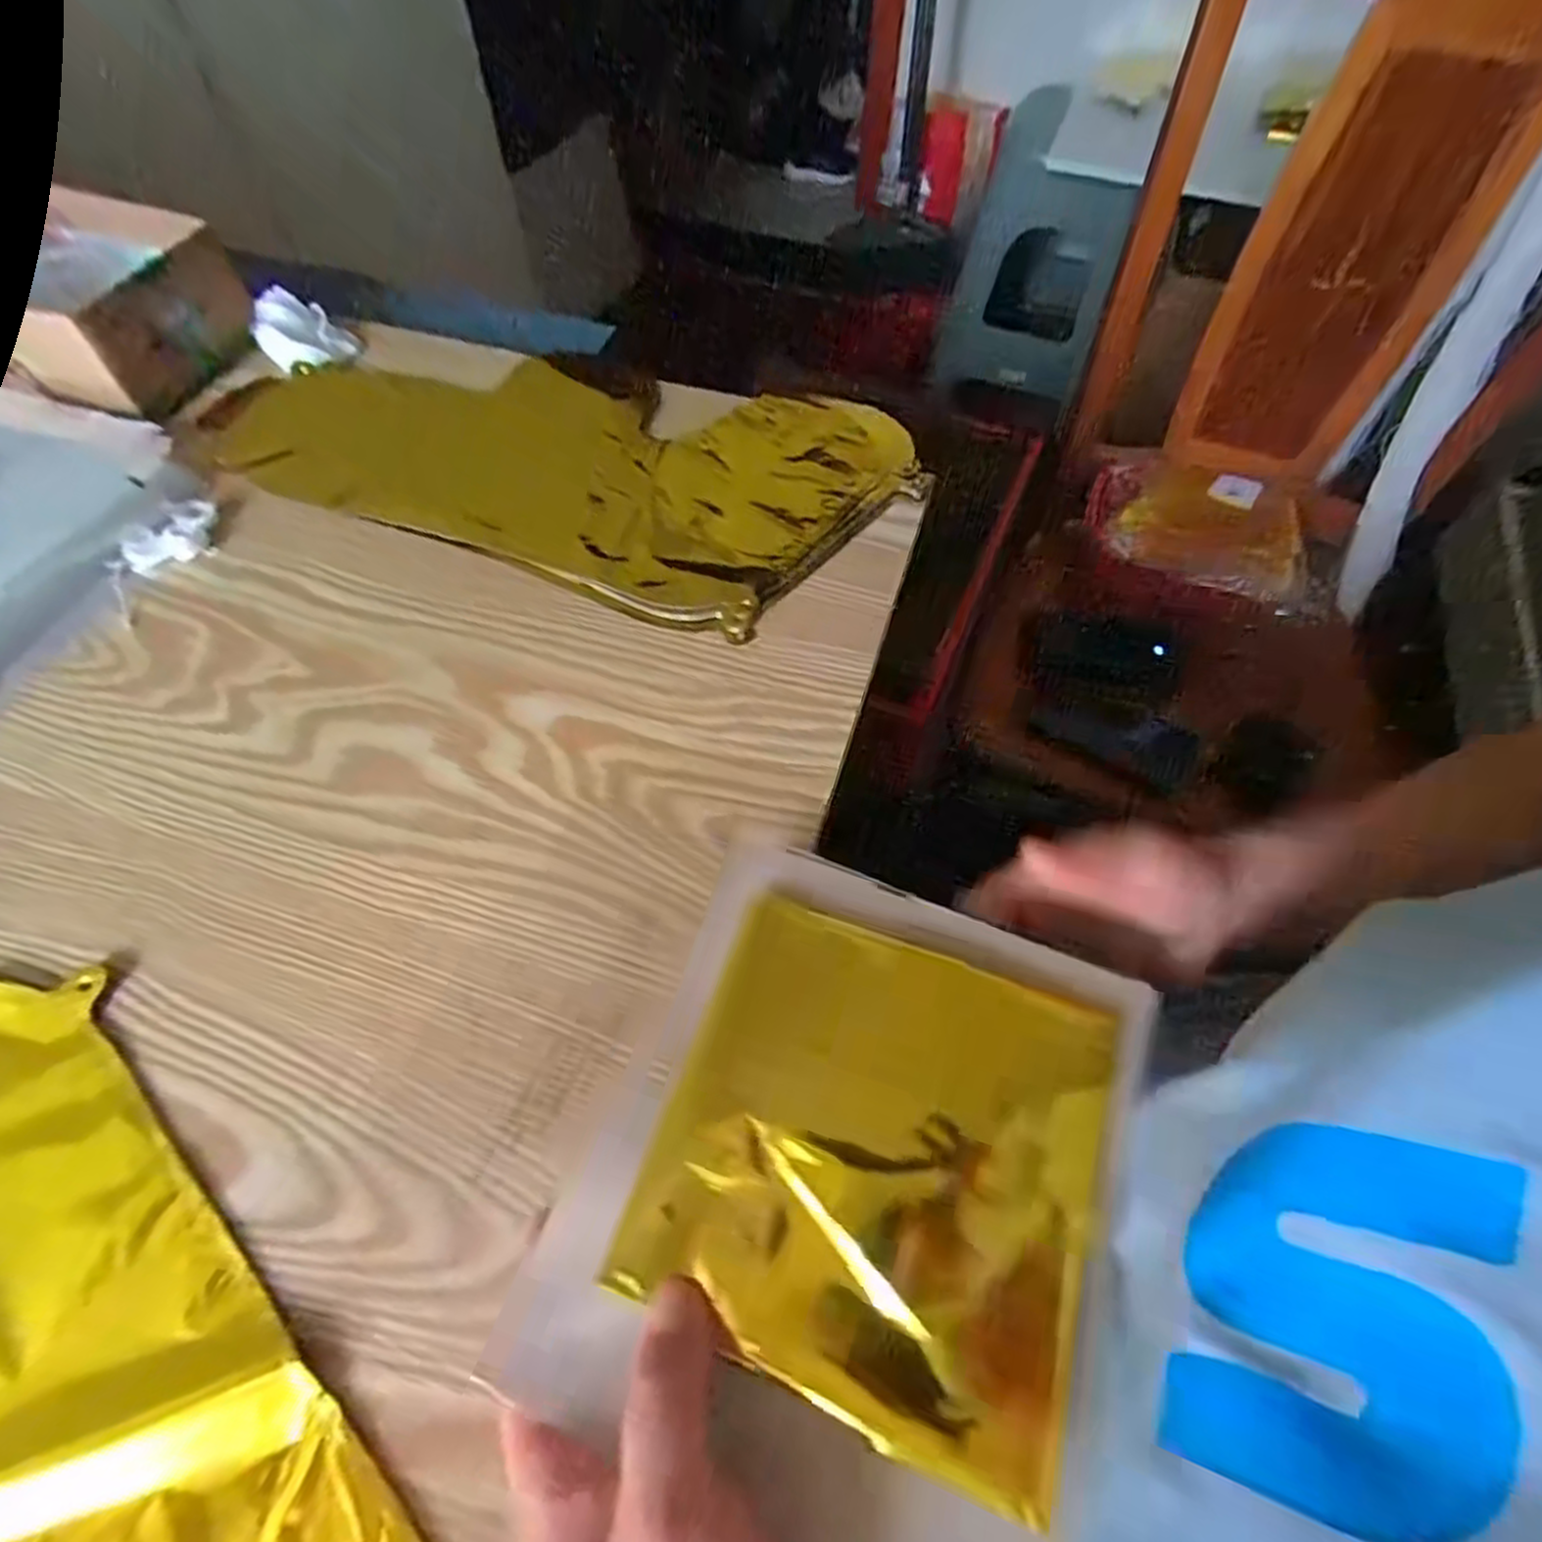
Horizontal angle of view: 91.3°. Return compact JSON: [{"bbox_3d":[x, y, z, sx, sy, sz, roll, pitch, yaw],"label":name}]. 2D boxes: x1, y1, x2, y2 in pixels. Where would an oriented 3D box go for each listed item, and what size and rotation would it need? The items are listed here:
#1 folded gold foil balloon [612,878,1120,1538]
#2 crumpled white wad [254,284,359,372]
[{"bbox_3d":[0.035,0.120,0.244,0.134,0.018,0.136,18,61,11],"label":"folded gold foil balloon"},{"bbox_3d":[-0.327,-0.307,0.526,0.058,0.022,0.085,-28,63,-15],"label":"crumpled white wad"}]

